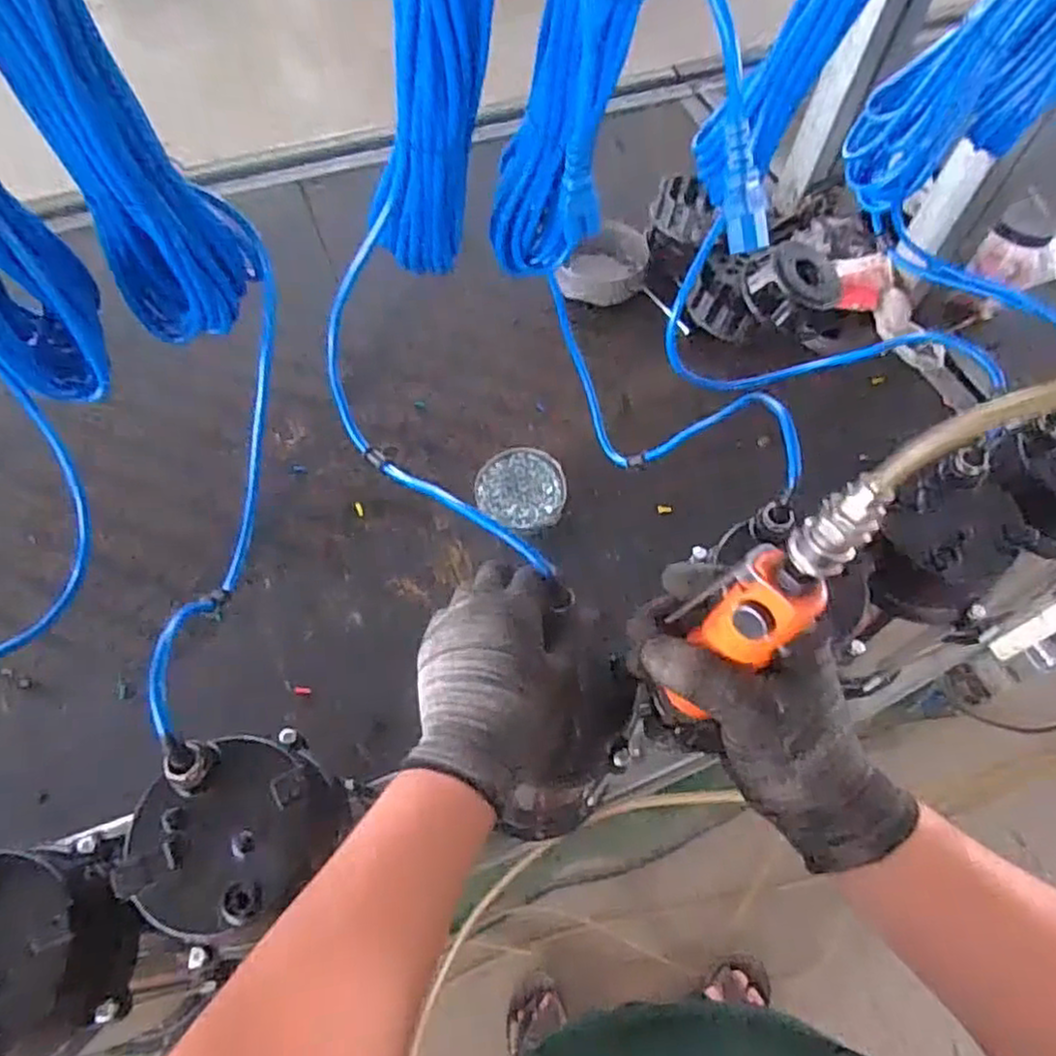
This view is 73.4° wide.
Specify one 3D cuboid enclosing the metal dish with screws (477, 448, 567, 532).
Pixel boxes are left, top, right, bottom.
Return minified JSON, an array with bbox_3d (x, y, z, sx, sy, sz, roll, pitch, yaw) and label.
[{"bbox_3d":[-0.009,-0.047,0.829,0.102,0.016,0.109,-6,61,-6],"label":"metal dish with screws"}]

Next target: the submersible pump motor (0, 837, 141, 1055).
[{"bbox_3d":[-0.292,0.246,0.406,0.121,0.080,0.114,1,60,-2],"label":"submersible pump motor"}]

